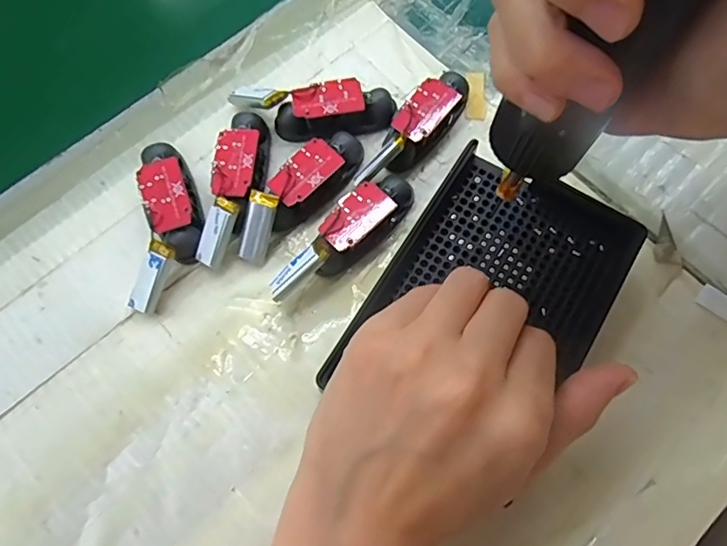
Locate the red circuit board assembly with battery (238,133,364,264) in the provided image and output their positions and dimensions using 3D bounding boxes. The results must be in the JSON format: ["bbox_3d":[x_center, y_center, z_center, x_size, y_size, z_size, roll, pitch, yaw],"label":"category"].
[{"bbox_3d":[-0.033,-0.040,0.252,0.021,0.021,0.079,40,76,12],"label":"red circuit board assembly with battery"}]

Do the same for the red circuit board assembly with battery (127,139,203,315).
[{"bbox_3d":[-0.096,-0.025,0.247,0.029,0.020,0.084,-1,72,0],"label":"red circuit board assembly with battery"}]

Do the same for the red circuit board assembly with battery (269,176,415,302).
[{"bbox_3d":[-0.009,-0.016,0.243,0.024,0.025,0.082,37,76,11],"label":"red circuit board assembly with battery"}]

